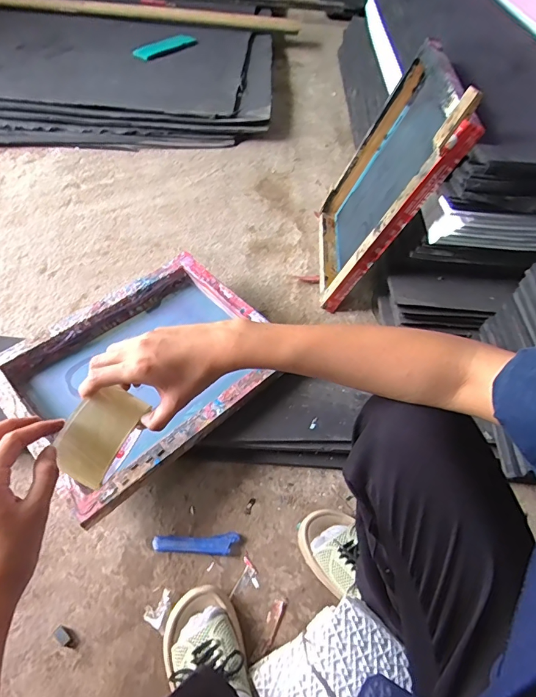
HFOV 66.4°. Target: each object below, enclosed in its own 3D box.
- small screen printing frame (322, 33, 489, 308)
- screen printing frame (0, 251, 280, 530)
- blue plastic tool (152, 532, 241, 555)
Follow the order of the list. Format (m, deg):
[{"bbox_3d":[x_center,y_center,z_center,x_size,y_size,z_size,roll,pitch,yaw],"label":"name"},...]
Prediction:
[{"bbox_3d":[0.237,-0.358,0.865,0.054,0.475,0.351,16,53,-15],"label":"small screen printing frame"},{"bbox_3d":[-0.222,0.034,0.759,0.441,0.070,0.355,-38,64,-26],"label":"screen printing frame"},{"bbox_3d":[-0.114,0.310,0.646,0.134,0.015,0.032,-1,55,-5],"label":"blue plastic tool"}]

